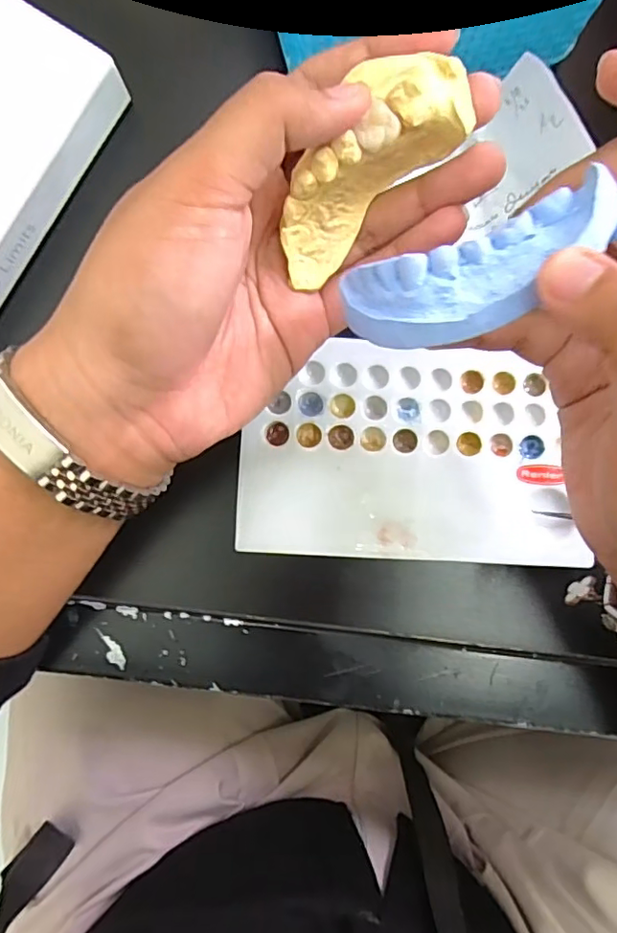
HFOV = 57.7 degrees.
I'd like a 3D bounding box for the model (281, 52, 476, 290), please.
[{"bbox_3d":[0.015,-0.087,0.164,0.027,0.028,0.067,47,118,-1],"label":"model"}]

